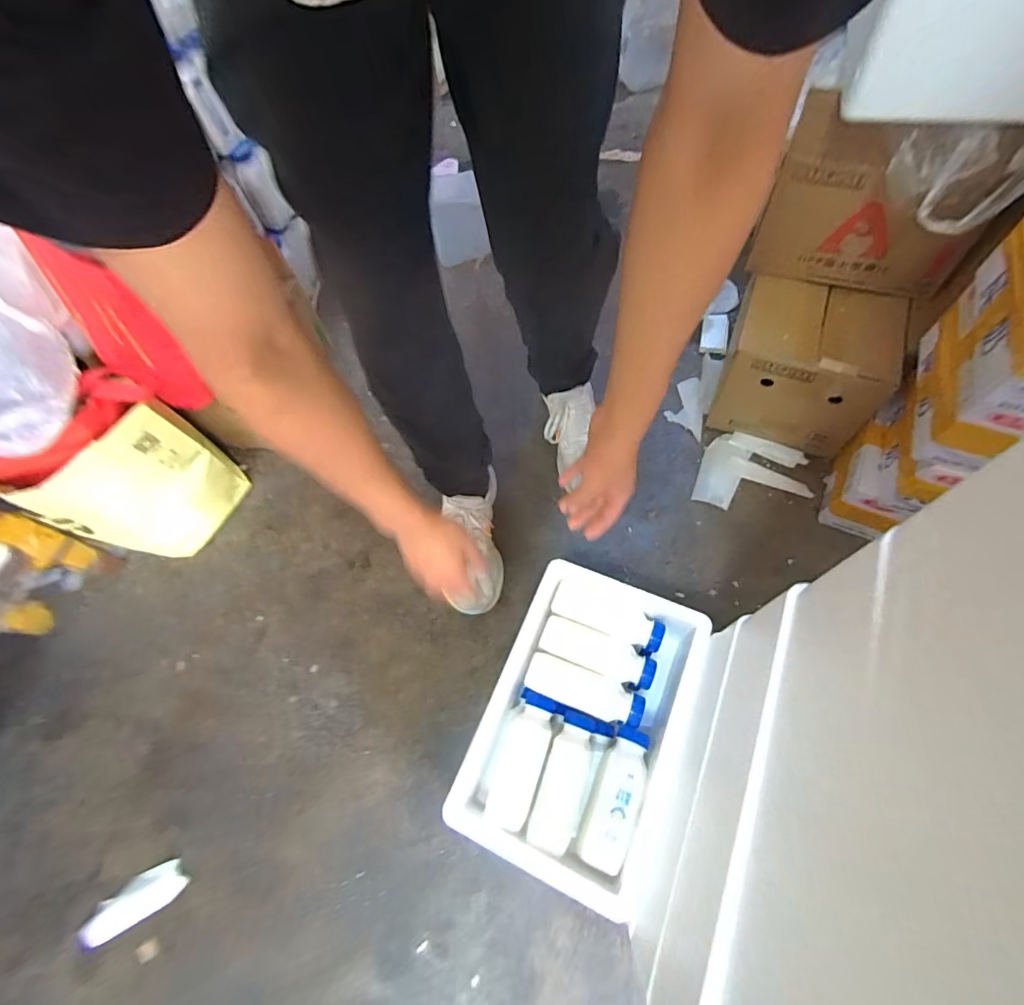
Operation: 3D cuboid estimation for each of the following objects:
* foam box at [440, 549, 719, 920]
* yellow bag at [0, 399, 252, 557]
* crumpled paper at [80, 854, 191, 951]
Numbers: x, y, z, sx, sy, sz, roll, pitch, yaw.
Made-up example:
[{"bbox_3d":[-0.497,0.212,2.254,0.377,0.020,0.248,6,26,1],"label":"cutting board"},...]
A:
[{"bbox_3d":[0.089,0.276,0.637,0.226,0.112,0.347,20,67,15],"label":"foam box"},{"bbox_3d":[-0.581,-0.012,0.804,0.078,0.272,0.228,33,71,19],"label":"yellow bag"},{"bbox_3d":[-0.510,0.536,0.658,0.130,0.011,0.050,-31,65,-10],"label":"crumpled paper"}]

